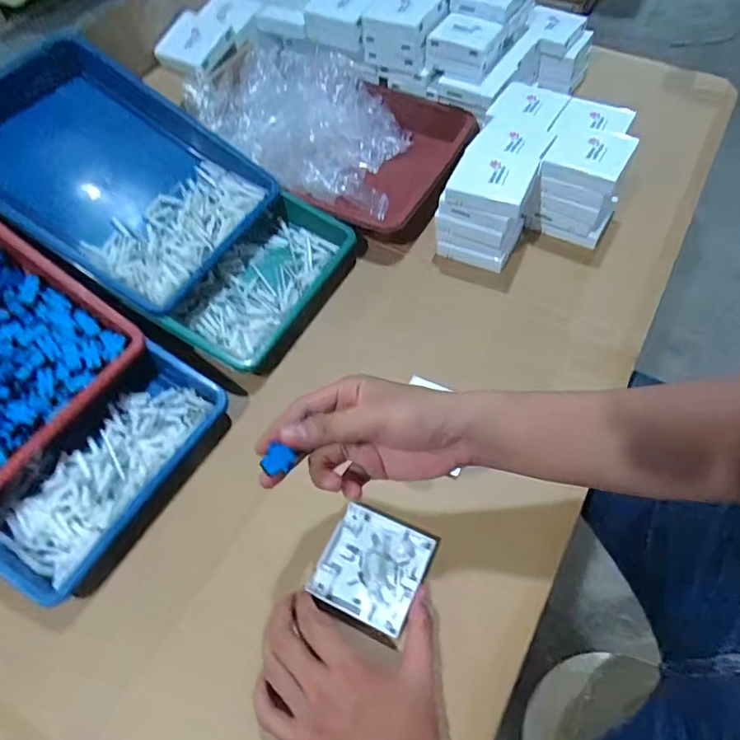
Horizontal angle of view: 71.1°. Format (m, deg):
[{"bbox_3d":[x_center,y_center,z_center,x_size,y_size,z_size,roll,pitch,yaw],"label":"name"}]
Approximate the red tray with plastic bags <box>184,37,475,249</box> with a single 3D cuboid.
[{"bbox_3d":[-0.051,-0.330,0.729,0.347,0.130,0.238,23,61,17],"label":"red tray with plastic bags"}]

